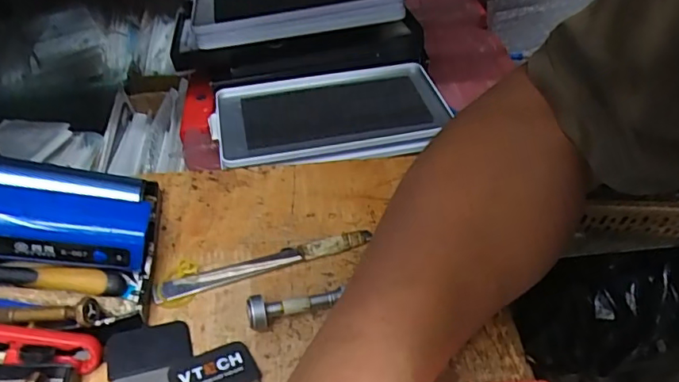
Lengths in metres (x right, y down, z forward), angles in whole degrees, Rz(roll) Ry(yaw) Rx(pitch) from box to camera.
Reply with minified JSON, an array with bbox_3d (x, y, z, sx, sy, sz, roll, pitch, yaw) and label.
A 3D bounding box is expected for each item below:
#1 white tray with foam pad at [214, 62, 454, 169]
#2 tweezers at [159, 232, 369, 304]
[{"bbox_3d":[-0.005,-0.067,0.435,0.184,0.012,0.100,-7,43,-9],"label":"white tray with foam pad"},{"bbox_3d":[-0.043,0.041,0.310,0.126,0.006,0.013,-14,45,-15],"label":"tweezers"}]

